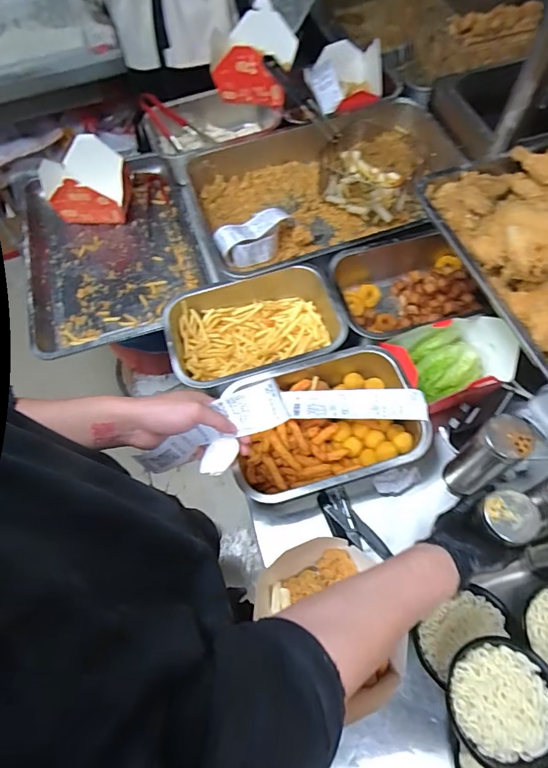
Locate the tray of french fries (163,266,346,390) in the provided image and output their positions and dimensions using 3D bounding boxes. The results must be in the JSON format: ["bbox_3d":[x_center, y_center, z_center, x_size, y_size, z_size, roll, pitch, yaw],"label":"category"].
[{"bbox_3d":[-0.034,-0.098,0.854,0.317,0.098,0.218,-12,62,-3],"label":"tray of french fries"}]

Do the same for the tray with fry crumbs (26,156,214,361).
[{"bbox_3d":[-0.393,-0.328,1.100,0.396,0.052,0.574,-18,60,-6],"label":"tray with fry crumbs"}]

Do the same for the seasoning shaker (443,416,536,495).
[{"bbox_3d":[0.305,0.114,0.661,0.063,0.199,0.059,-1,62,3],"label":"seasoning shaker"}]

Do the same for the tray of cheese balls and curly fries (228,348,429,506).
[{"bbox_3d":[0.080,0.069,0.743,0.303,0.079,0.211,-15,63,-5],"label":"tray of cheese balls and curly fries"}]

